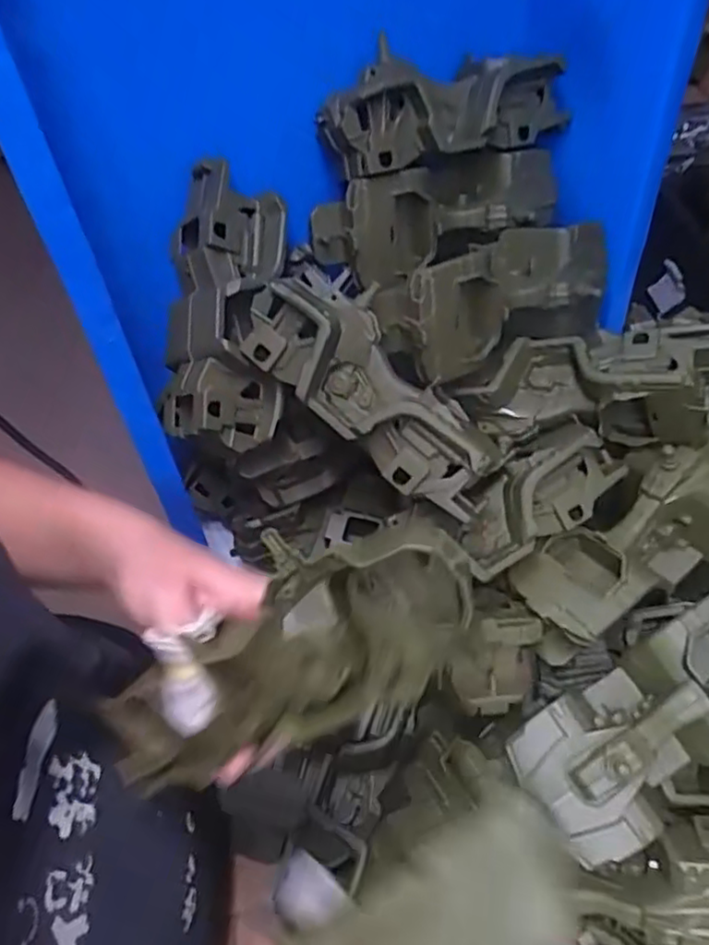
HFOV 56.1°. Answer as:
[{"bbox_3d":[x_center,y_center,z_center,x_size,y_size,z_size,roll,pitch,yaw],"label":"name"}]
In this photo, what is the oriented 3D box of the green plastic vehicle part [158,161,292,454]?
[{"bbox_3d":[-0.087,-0.110,0.437,0.080,0.053,0.185,1,88,2],"label":"green plastic vehicle part"}]

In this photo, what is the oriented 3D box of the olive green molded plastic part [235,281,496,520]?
[{"bbox_3d":[0.013,-0.053,0.399,0.175,0.051,0.069,43,63,8],"label":"olive green molded plastic part"}]

